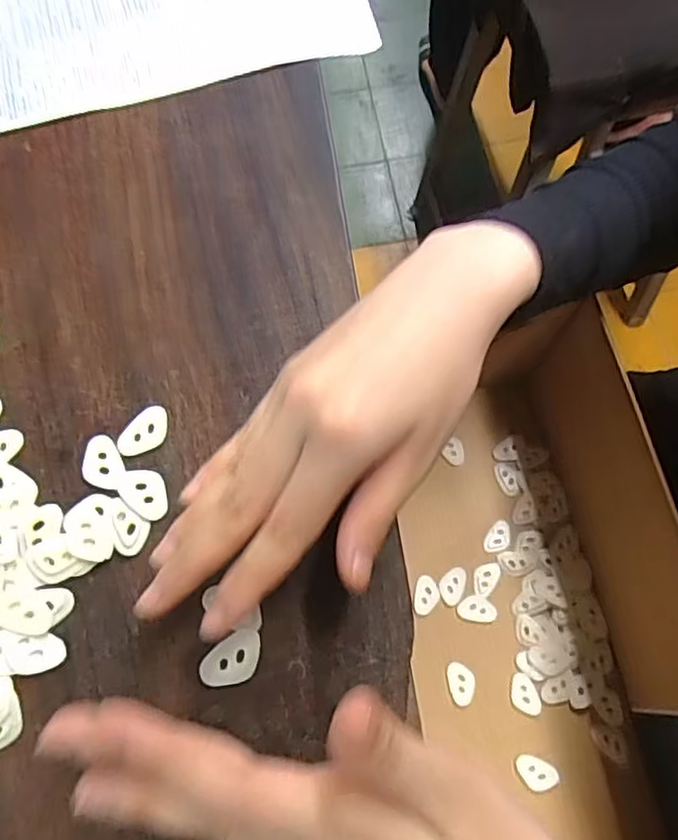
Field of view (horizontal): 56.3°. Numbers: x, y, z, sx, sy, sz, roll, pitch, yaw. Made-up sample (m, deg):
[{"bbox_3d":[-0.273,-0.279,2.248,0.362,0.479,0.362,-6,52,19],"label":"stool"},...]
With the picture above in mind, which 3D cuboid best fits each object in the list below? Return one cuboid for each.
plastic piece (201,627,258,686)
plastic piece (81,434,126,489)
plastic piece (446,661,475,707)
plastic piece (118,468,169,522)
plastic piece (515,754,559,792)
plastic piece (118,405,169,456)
[{"bbox_3d":[-0.042,0.095,0.249,0.026,0.004,0.017,-32,71,-10],"label":"plastic piece"},{"bbox_3d":[-0.106,0.019,0.281,0.018,0.004,0.026,-26,70,-8],"label":"plastic piece"},{"bbox_3d":[0.081,0.173,0.416,0.017,0.004,0.026,-8,69,-1],"label":"plastic piece"},{"bbox_3d":[-0.084,0.031,0.275,0.018,0.004,0.025,-36,72,-11],"label":"plastic piece"},{"bbox_3d":[0.123,0.221,0.397,0.025,0.004,0.017,30,73,12],"label":"plastic piece"},{"bbox_3d":[-0.087,0.005,0.286,0.016,0.004,0.027,35,74,14],"label":"plastic piece"}]

